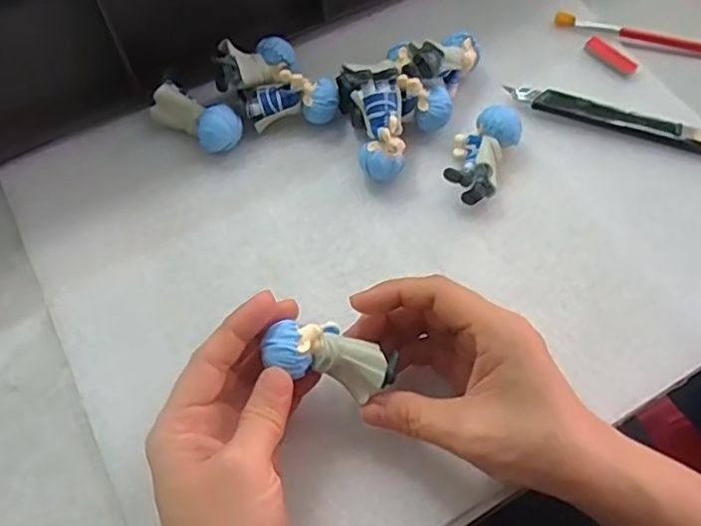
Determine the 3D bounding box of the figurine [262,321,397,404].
[{"bbox_3d":[-0.009,0.041,0.296,0.061,0.020,0.030,19,64,-9],"label":"figurine"}]

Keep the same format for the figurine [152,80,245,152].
[{"bbox_3d":[-0.094,-0.088,0.395,0.056,0.028,0.024,30,68,15],"label":"figurine"}]

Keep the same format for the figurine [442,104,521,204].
[{"bbox_3d":[0.079,-0.066,0.384,0.034,0.026,0.058,20,66,11],"label":"figurine"}]

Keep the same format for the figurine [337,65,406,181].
[{"bbox_3d":[0.013,-0.085,0.386,0.034,0.043,0.072,-6,64,-2],"label":"figurine"}]

